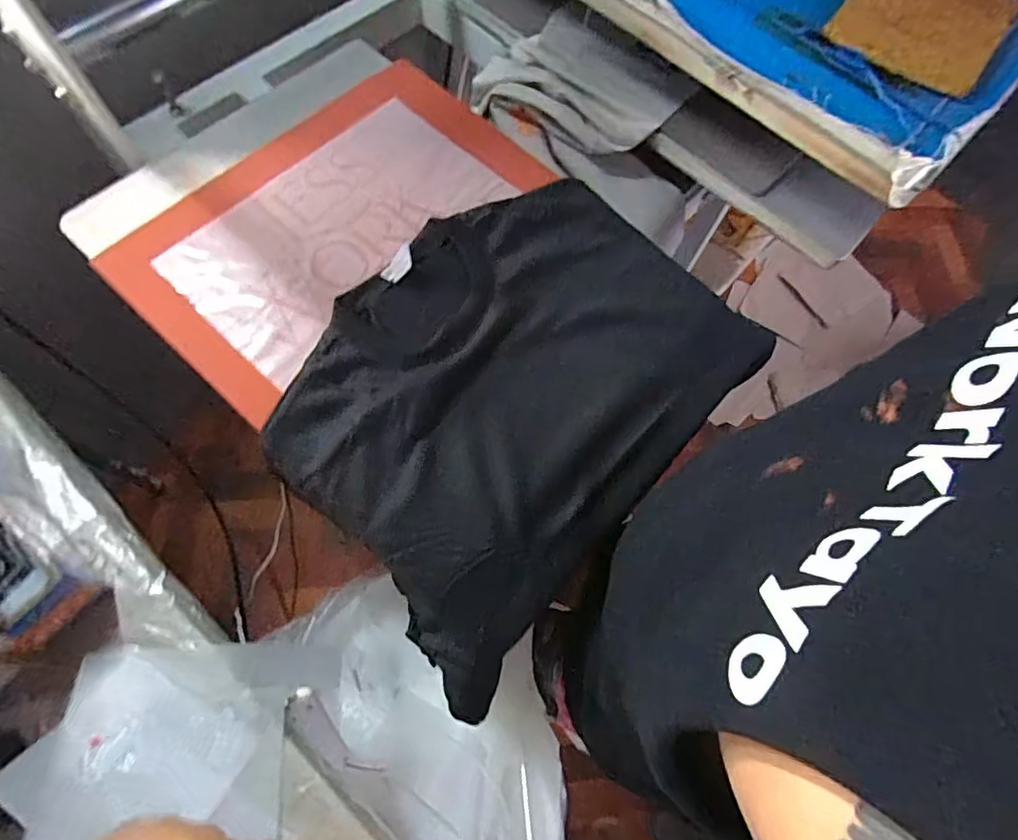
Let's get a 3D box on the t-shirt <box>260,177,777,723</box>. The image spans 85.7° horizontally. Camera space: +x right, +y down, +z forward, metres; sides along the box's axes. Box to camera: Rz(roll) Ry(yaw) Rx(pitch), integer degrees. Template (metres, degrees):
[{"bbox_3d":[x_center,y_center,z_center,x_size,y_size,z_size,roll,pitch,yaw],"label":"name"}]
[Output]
[{"bbox_3d":[-0.001,-0.034,0.518,0.318,0.054,0.436,40,75,10],"label":"t-shirt"}]

